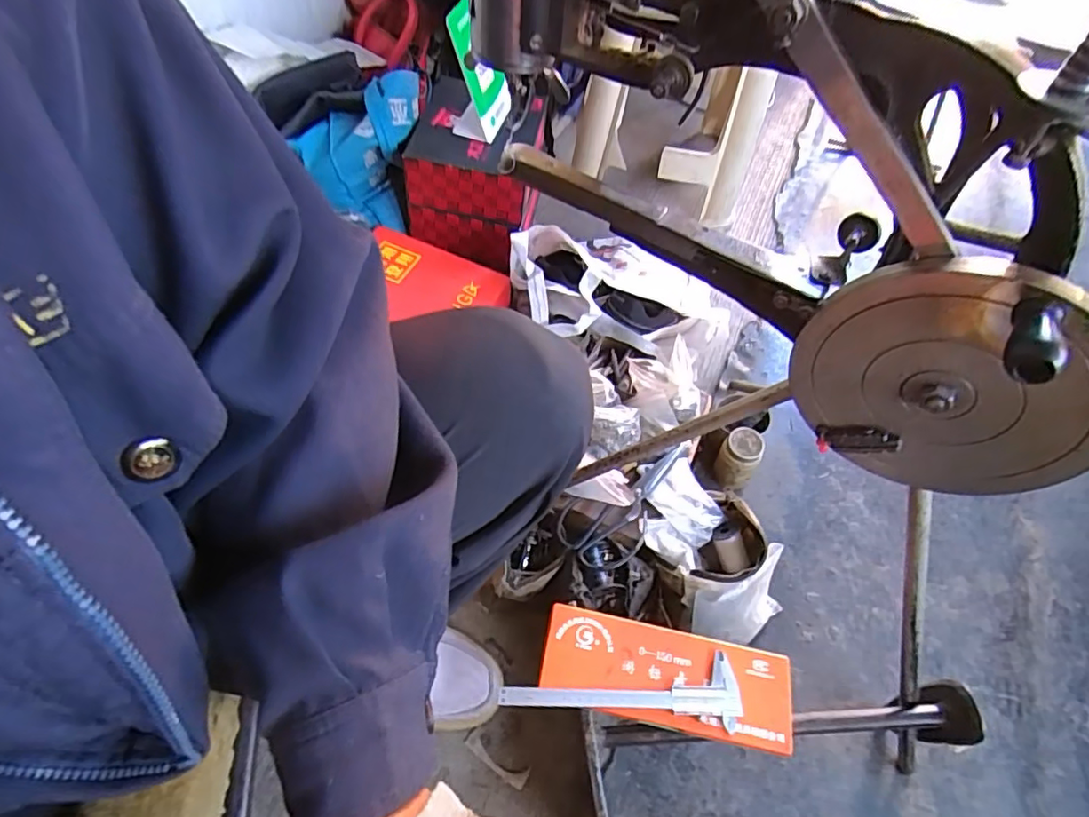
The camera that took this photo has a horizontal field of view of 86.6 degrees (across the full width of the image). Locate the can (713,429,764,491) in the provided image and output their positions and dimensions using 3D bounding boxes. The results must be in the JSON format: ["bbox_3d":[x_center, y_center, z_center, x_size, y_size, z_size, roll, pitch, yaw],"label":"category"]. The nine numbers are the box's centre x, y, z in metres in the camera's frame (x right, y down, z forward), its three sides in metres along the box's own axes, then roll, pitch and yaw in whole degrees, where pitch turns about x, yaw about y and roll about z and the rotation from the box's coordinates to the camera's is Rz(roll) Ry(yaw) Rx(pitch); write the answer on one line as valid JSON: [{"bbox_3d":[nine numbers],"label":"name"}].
[{"bbox_3d":[0.258,0.074,0.781,0.054,0.092,0.056,3,57,-4],"label":"can"}]

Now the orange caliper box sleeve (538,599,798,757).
[{"bbox_3d":[0.118,0.259,0.560,0.237,0.023,0.089,12,56,3],"label":"orange caliper box sleeve"}]

